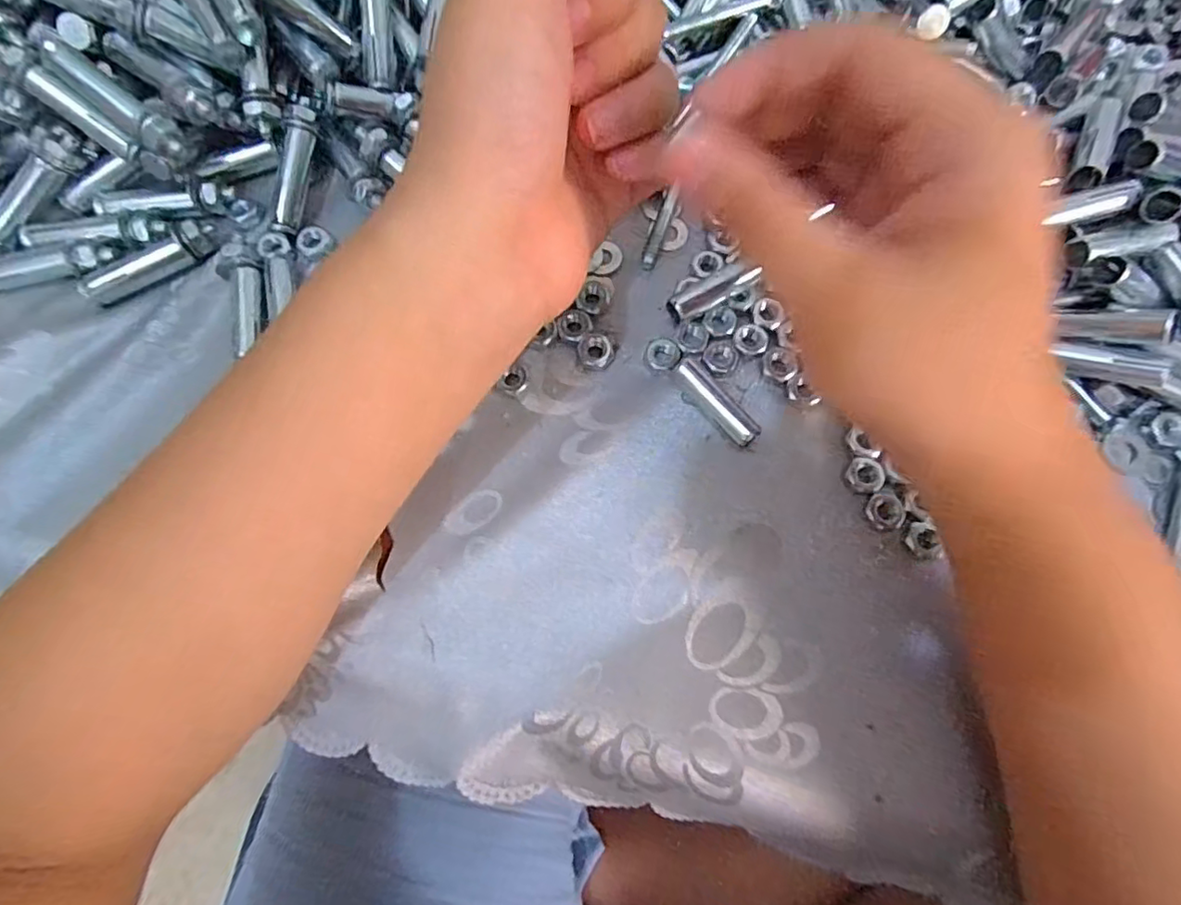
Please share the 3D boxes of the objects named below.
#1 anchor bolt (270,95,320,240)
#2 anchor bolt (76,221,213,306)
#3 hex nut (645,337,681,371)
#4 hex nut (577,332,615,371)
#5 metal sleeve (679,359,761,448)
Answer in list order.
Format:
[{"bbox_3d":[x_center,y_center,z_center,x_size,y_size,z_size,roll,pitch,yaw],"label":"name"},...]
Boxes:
[{"bbox_3d":[-0.121,-0.117,0.245,0.010,0.009,0.054,11,93,3],"label":"anchor bolt"},{"bbox_3d":[-0.176,-0.076,0.239,0.053,0.011,0.014,-26,76,-8],"label":"anchor bolt"},{"bbox_3d":[0.029,-0.039,0.234,0.014,0.004,0.013,42,77,11],"label":"hex nut"},{"bbox_3d":[0.002,-0.040,0.235,0.014,0.004,0.015,-20,75,-7],"label":"hex nut"},{"bbox_3d":[0.047,-0.018,0.225,0.010,0.010,0.038,-39,78,-11],"label":"metal sleeve"}]

